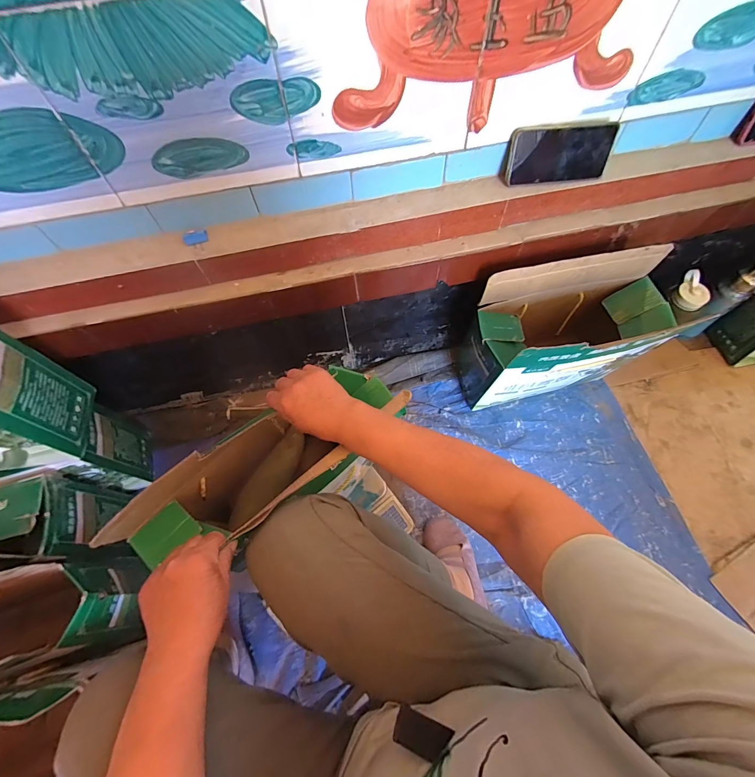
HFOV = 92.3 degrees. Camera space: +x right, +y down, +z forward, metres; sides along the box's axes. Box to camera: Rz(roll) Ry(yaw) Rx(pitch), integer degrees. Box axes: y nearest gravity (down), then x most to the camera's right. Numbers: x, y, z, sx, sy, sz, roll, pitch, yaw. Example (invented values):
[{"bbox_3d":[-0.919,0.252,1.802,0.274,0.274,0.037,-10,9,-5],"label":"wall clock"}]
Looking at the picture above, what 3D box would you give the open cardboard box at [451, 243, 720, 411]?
[{"bbox_3d":[0.382,-0.094,0.778,0.356,0.345,0.169,-9,65,-3],"label":"open cardboard box"}]

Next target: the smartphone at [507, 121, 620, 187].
[{"bbox_3d":[0.281,-0.361,0.561,0.155,0.081,0.011,-3,51,3],"label":"smartphone"}]

